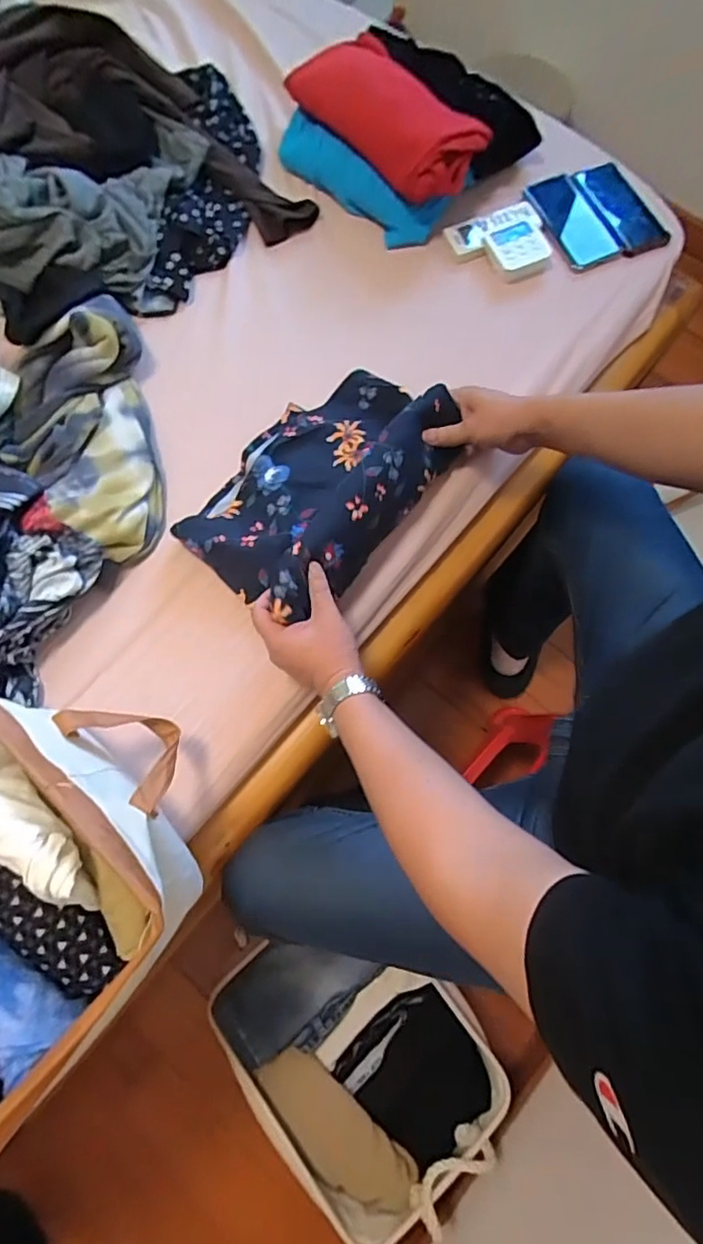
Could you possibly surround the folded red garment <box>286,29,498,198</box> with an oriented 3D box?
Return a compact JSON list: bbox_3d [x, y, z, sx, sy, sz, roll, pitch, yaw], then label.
[{"bbox_3d":[0.051,-0.740,0.808,0.143,0.074,0.321,-37,76,-8],"label":"folded red garment"}]

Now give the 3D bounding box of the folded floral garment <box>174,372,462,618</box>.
[{"bbox_3d":[-0.036,-0.171,0.655,0.204,0.094,0.318,36,79,11],"label":"folded floral garment"}]

